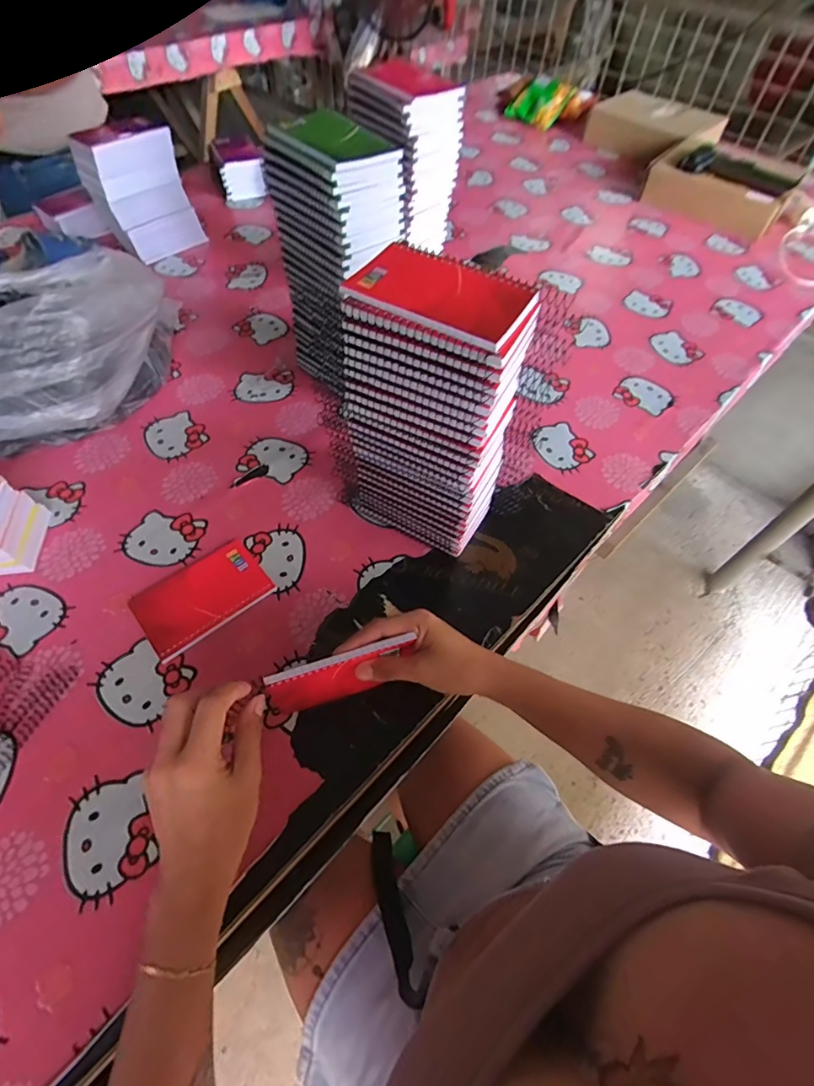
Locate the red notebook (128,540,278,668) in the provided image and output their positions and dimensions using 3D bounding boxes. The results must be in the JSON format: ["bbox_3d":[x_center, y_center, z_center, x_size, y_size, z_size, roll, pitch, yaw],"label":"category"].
[{"bbox_3d":[-0.217,0.055,0.514,0.128,0.009,0.084,-36,64,-22],"label":"red notebook"}]

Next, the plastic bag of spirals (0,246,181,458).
[{"bbox_3d":[-0.511,-0.261,0.630,0.373,0.150,0.278,-16,58,-12],"label":"plastic bag of spirals"}]

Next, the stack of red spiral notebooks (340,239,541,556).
[{"bbox_3d":[0.021,-0.111,0.474,0.138,0.276,0.089,24,59,14],"label":"stack of red spiral notebooks"}]

